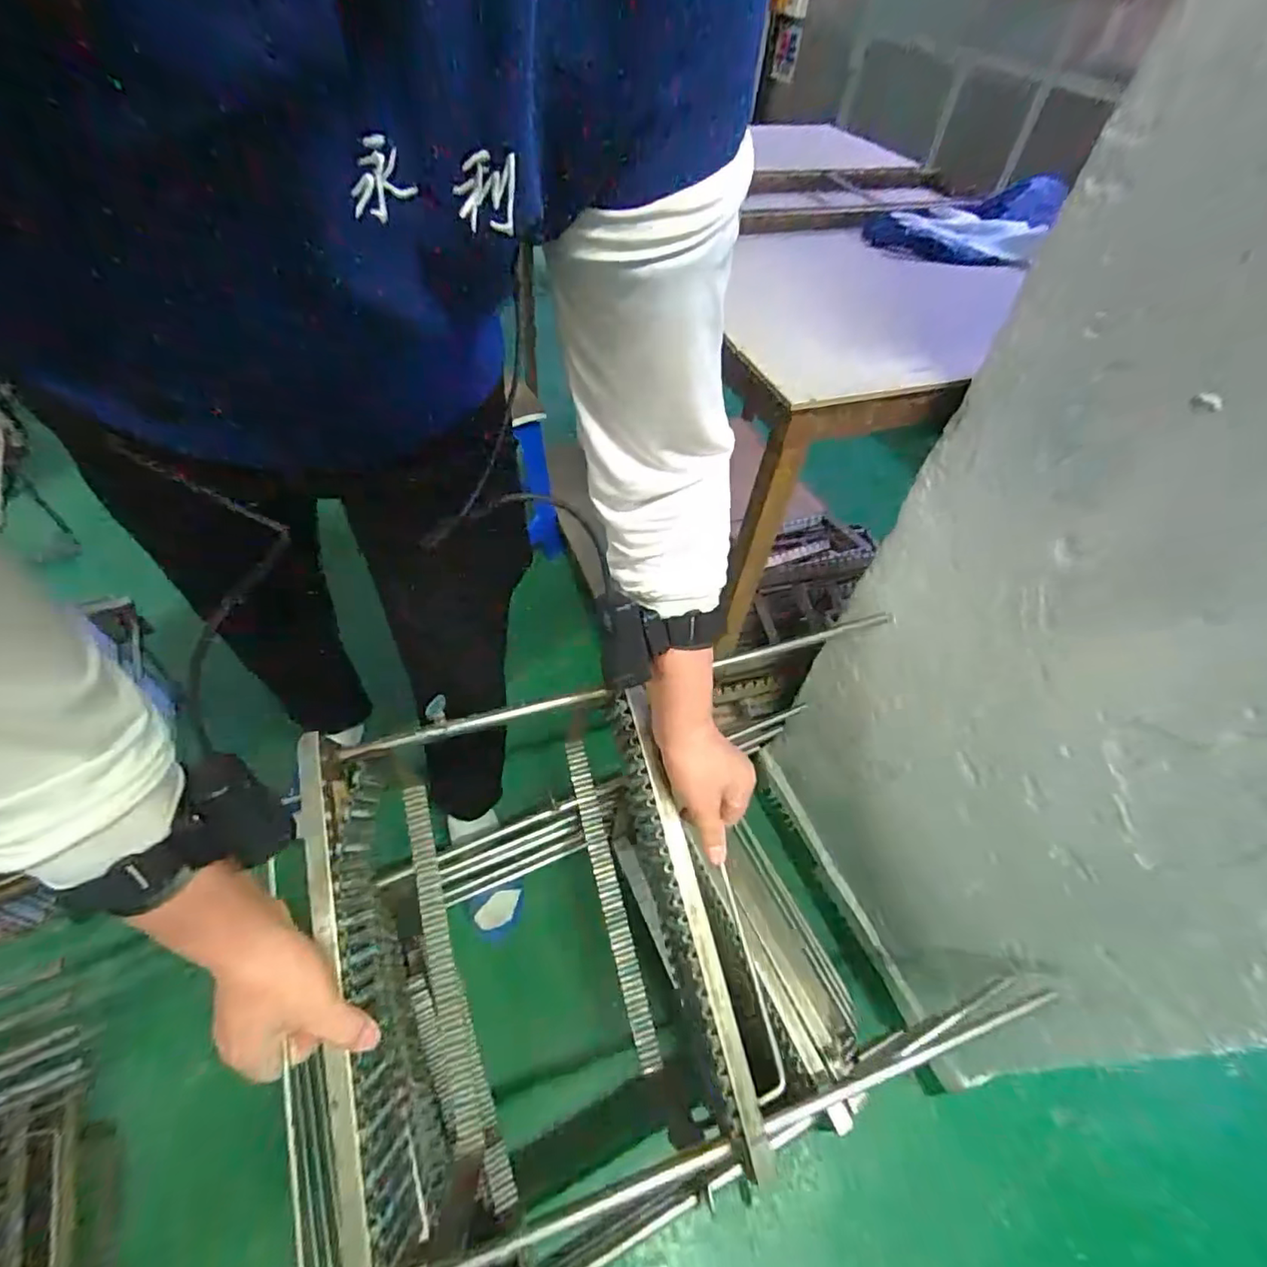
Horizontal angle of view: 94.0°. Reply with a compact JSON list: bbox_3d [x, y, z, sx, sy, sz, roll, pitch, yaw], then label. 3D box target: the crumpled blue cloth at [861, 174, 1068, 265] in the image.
[{"bbox_3d":[0.484,-0.581,0.821,0.308,0.061,0.168,-26,58,-22],"label":"crumpled blue cloth"}]

